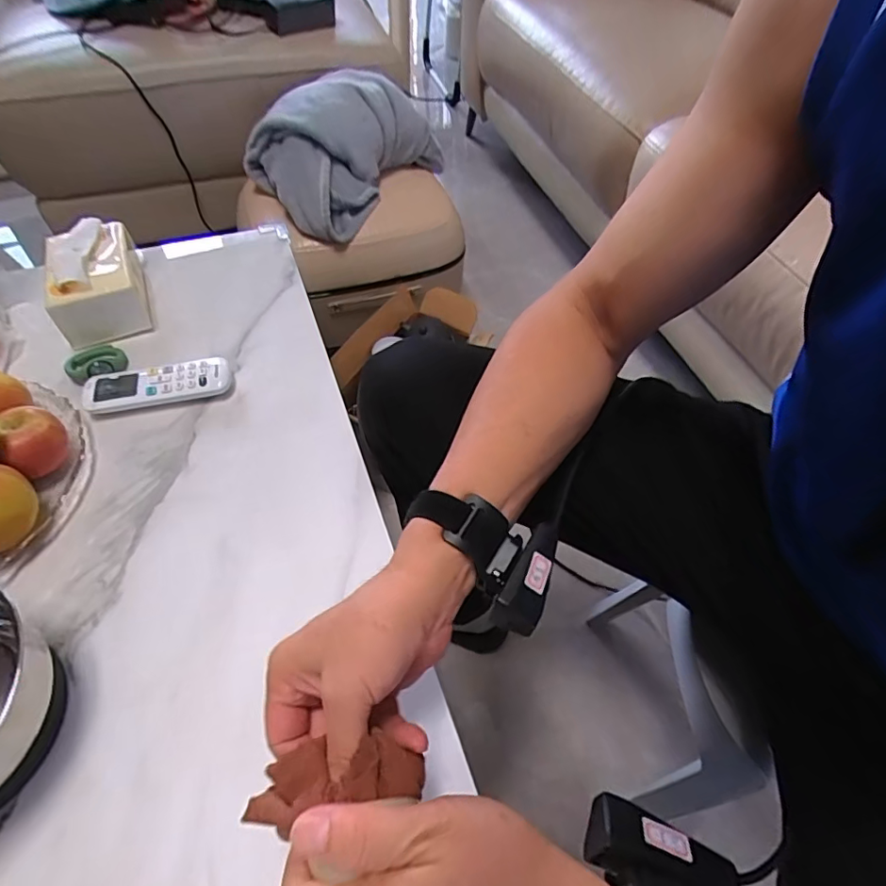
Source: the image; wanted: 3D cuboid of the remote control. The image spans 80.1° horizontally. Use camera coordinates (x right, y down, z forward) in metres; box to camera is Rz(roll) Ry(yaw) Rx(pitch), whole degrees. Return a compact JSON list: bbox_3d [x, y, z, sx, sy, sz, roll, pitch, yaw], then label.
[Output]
[{"bbox_3d":[-0.295,-0.060,0.550,0.136,0.024,0.045,-14,56,-13],"label":"remote control"}]

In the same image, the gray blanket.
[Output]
[{"bbox_3d":[-0.169,-0.547,0.960,0.221,0.144,0.389,33,59,19],"label":"gray blanket"}]

